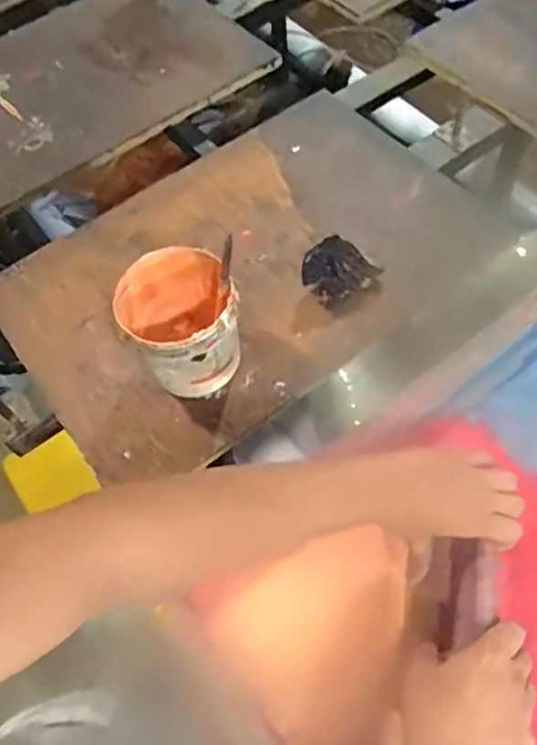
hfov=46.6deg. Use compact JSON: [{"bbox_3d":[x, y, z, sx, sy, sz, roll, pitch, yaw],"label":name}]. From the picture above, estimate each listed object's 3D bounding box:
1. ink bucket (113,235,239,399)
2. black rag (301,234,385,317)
[{"bbox_3d":[-0.092,-0.051,0.681,0.115,0.127,0.122,-2,61,3],"label":"ink bucket"},{"bbox_3d":[0.089,-0.124,0.758,0.085,0.051,0.083,32,67,22],"label":"black rag"}]

